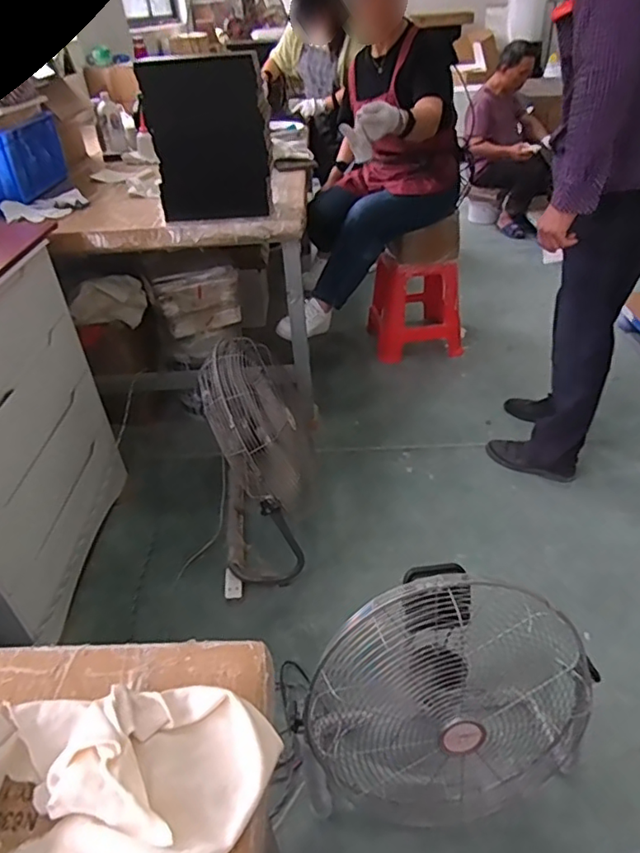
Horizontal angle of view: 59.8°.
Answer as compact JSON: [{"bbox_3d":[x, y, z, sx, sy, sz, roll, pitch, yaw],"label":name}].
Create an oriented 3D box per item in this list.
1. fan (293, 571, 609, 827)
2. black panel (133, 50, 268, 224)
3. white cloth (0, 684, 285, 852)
[{"bbox_3d":[0.235,0.508,1.039,0.496,0.440,0.275,1,38,5],"label":"fan"},{"bbox_3d":[-0.288,-0.734,1.438,0.292,0.361,0.026,-2,33,4],"label":"black panel"},{"bbox_3d":[-0.143,0.272,0.438,0.206,0.052,0.180,-14,39,-14],"label":"white cloth"}]

